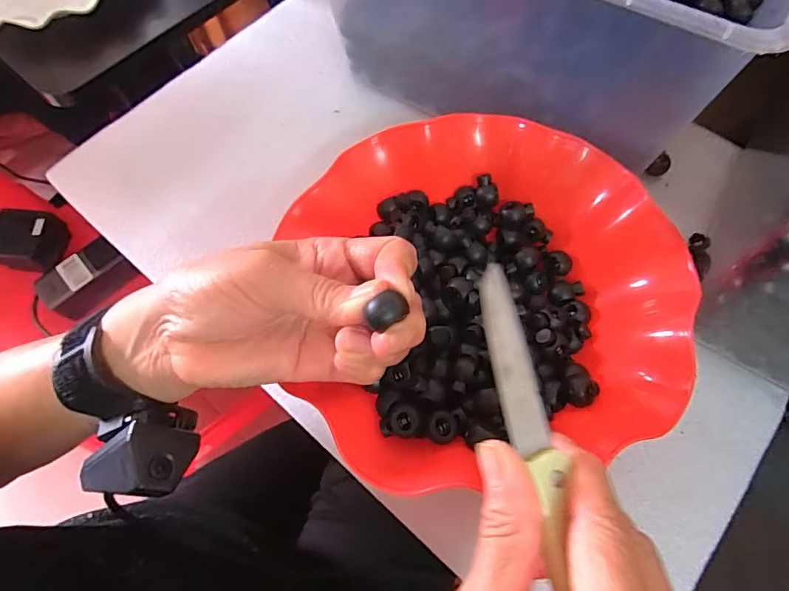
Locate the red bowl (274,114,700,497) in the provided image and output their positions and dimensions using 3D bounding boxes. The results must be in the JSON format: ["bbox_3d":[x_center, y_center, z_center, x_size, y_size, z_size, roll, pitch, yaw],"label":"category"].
[{"bbox_3d":[0.049,-0.002,0.281,0.218,0.055,0.225,-9,66,-1],"label":"red bowl"}]

